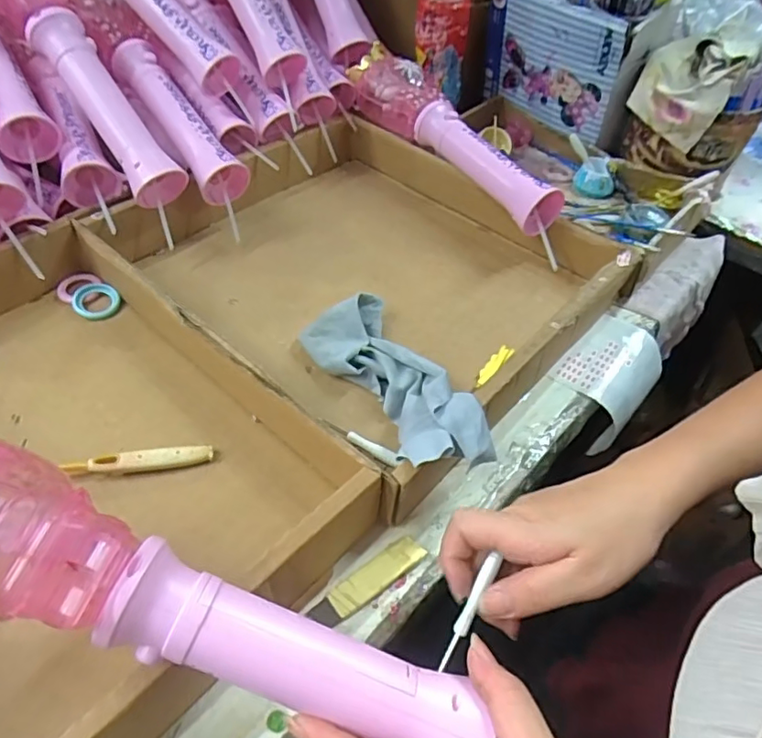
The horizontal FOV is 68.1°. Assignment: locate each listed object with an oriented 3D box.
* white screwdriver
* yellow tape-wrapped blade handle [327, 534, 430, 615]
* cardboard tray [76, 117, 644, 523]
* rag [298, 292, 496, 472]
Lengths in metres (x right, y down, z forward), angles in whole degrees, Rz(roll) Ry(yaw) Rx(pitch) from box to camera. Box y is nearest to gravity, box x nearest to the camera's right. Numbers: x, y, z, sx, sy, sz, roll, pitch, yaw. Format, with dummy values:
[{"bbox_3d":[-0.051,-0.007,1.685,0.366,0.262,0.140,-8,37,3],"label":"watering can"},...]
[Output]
[{"bbox_3d":[0.047,0.130,0.301,0.007,0.006,0.062,24,72,15],"label":"white screwdriver"},{"bbox_3d":[-0.003,0.130,0.358,0.066,0.007,0.021,-28,57,-27],"label":"yellow tape-wrapped blade handle"},{"bbox_3d":[-0.012,-0.100,0.533,0.369,0.055,0.369,36,55,23],"label":"cardboard tray"},{"bbox_3d":[0.011,0.011,0.423,0.076,0.053,0.193,-20,40,-22],"label":"rag"}]

